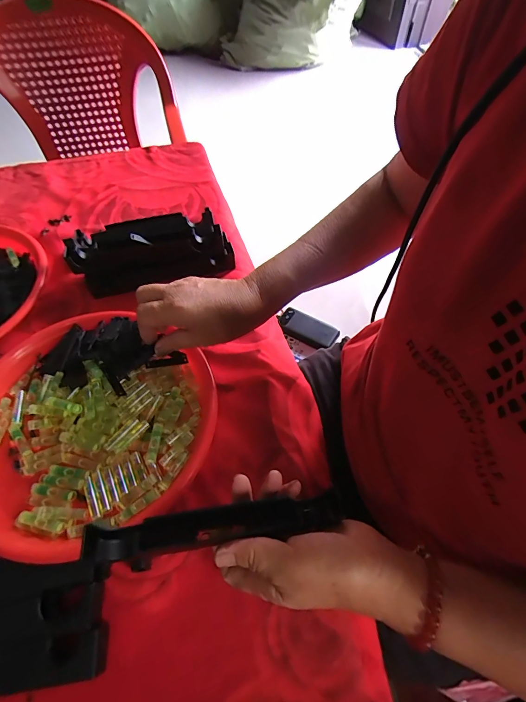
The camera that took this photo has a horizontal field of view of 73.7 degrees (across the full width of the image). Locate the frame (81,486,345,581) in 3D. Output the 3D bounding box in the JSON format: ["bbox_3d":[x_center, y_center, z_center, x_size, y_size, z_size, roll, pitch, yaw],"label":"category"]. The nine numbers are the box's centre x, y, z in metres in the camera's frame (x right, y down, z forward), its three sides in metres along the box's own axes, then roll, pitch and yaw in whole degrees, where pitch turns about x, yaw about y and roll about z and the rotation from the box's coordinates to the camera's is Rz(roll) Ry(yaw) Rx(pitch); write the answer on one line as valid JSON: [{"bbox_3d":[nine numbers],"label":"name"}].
[{"bbox_3d":[-0.032,0.140,0.277,0.198,0.031,0.030,-3,56,-14],"label":"frame"}]

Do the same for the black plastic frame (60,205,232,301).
[{"bbox_3d":[-0.154,-0.150,0.489,0.207,0.060,0.110,-13,57,-8],"label":"black plastic frame"}]

